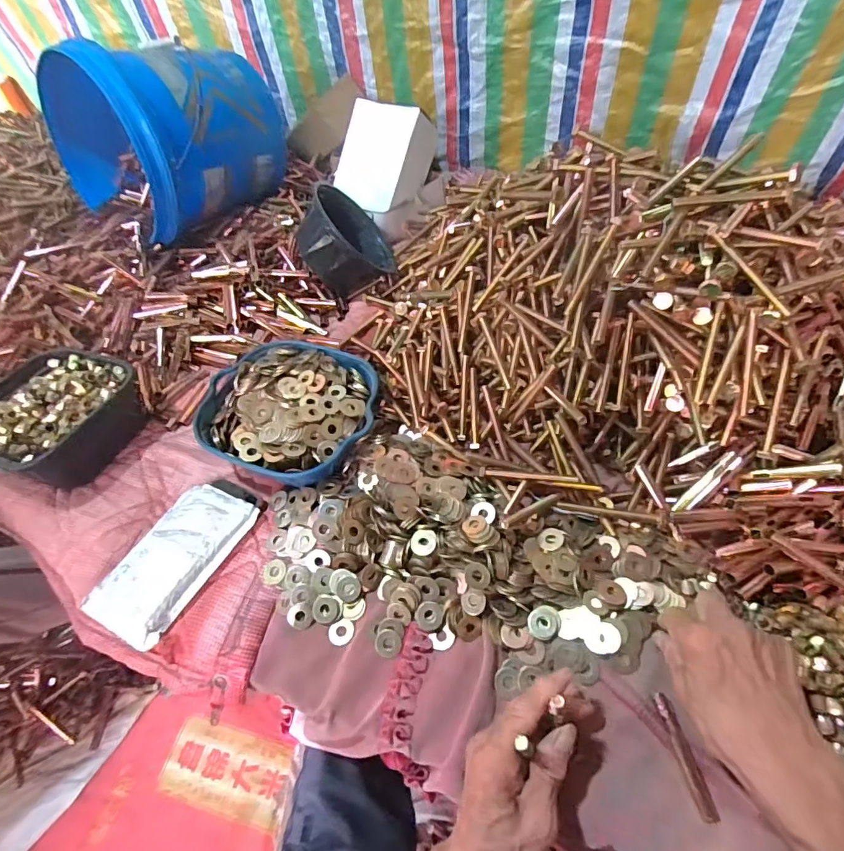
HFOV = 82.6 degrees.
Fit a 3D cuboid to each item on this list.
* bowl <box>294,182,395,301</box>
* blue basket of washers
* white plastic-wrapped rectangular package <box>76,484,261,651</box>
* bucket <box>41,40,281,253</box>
[{"bbox_3d":[-0.116,-0.289,0.754,0.097,0.153,0.148,-25,25,31],"label":"bowl"},{"bbox_3d":[-0.153,-0.021,0.575,0.197,0.061,0.186,6,54,9],"label":"blue basket of washers"},{"bbox_3d":[-0.261,0.135,0.502,0.095,0.028,0.164,22,58,19],"label":"white plastic-wrapped rectangular package"},{"bbox_3d":[-0.404,-0.491,0.796,0.291,0.249,0.291,30,61,24],"label":"bucket"}]

